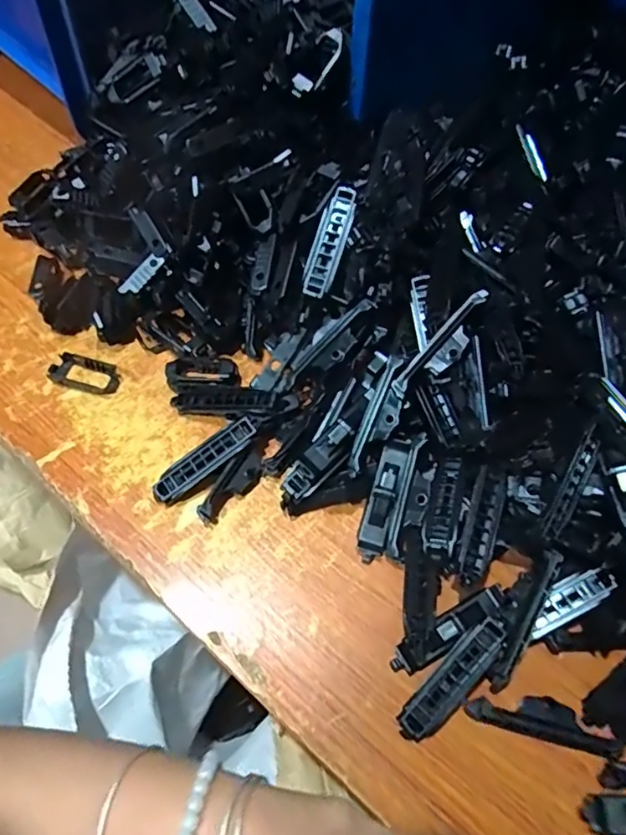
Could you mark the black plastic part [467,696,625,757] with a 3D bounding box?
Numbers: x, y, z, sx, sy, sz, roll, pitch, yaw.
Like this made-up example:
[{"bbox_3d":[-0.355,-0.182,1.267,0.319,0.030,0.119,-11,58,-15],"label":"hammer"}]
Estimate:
[{"bbox_3d":[0.124,0.164,0.302,0.078,0.015,0.019,13,62,6],"label":"black plastic part"}]

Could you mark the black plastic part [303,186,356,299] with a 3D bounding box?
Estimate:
[{"bbox_3d":[0.011,-0.116,0.368,0.020,0.008,0.074,18,88,8],"label":"black plastic part"}]

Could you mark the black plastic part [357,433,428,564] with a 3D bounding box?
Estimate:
[{"bbox_3d":[0.049,0.051,0.350,0.026,0.012,0.082,18,84,8],"label":"black plastic part"}]

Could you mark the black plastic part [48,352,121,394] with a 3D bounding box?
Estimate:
[{"bbox_3d":[-0.167,-0.033,0.404,0.052,0.008,0.024,12,62,5],"label":"black plastic part"}]

